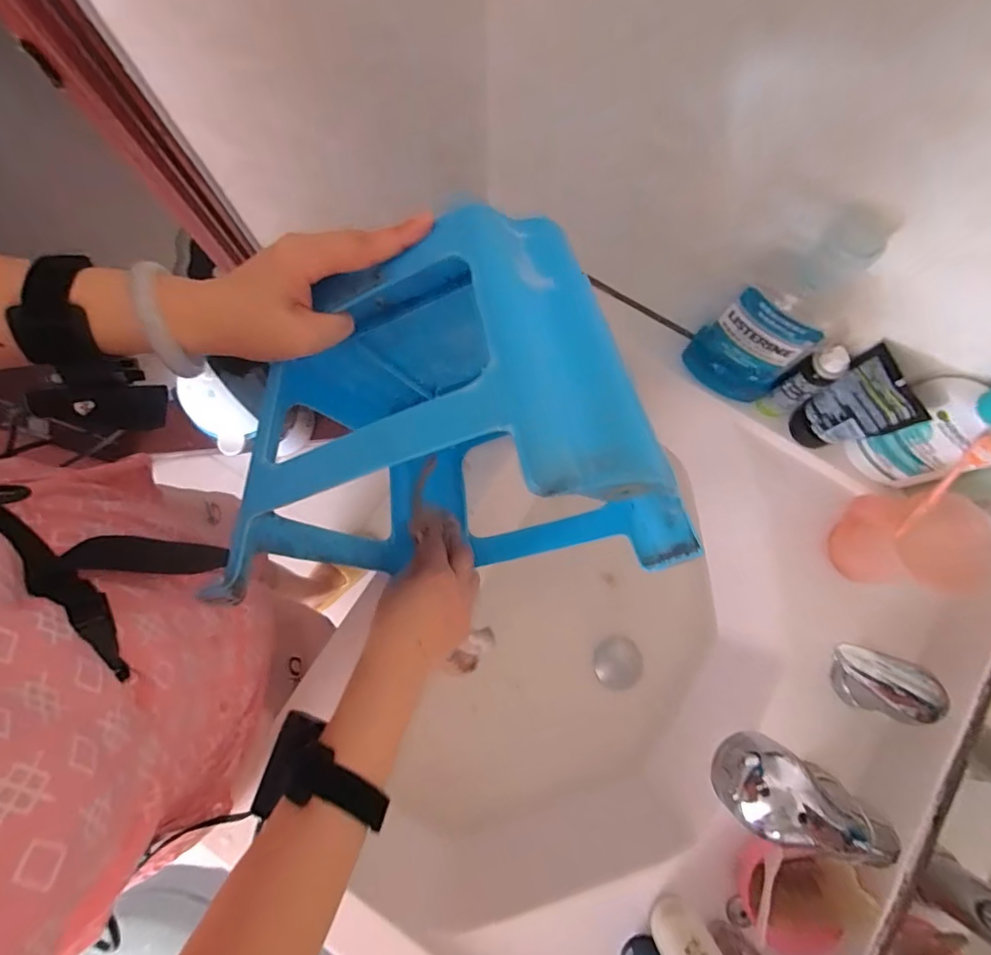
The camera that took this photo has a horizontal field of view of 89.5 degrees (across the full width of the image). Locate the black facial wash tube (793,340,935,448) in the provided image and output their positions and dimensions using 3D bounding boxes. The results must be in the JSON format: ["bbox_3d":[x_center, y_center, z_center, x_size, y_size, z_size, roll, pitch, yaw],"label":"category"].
[{"bbox_3d":[0.330,-0.062,0.471,0.029,0.120,0.070,-29,80,-7],"label":"black facial wash tube"}]

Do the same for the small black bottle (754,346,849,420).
[{"bbox_3d":[0.293,-0.089,0.483,0.027,0.104,0.031,-30,80,-7],"label":"small black bottle"}]

